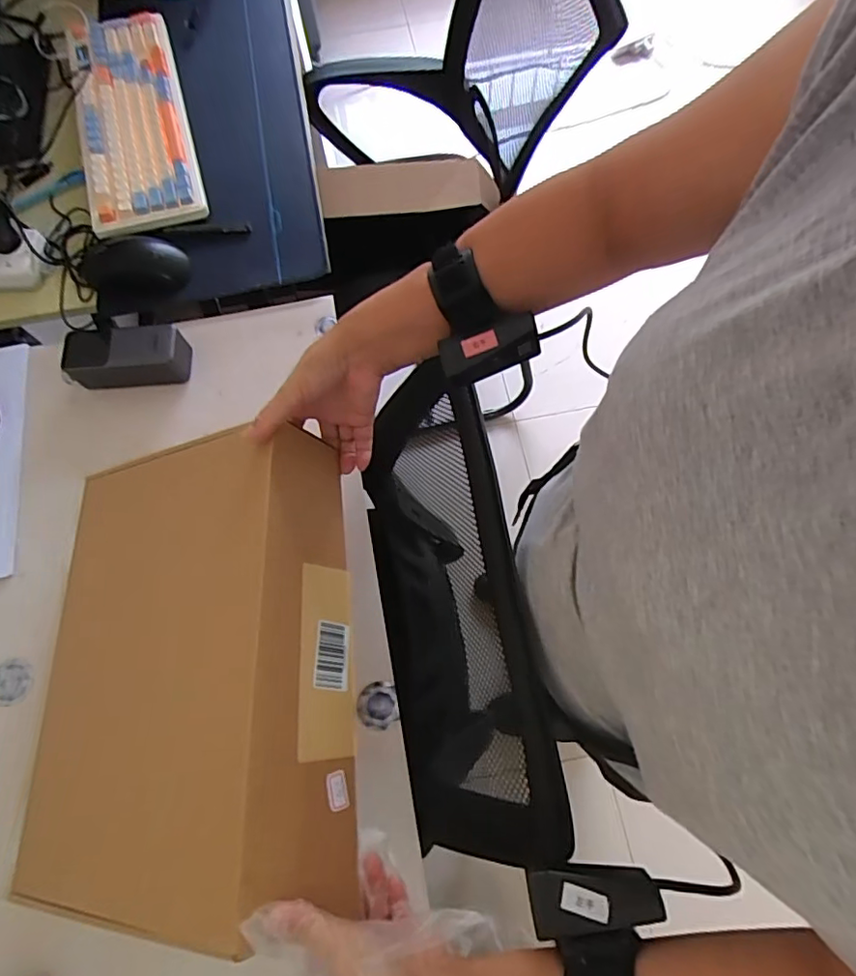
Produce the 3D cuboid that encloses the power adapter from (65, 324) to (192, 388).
[{"bbox_3d":[-0.357,-0.156,0.657,0.140,0.039,0.063,-1,71,1],"label":"power adapter"}]

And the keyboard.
[{"bbox_3d":[-0.423,-0.533,0.796,0.152,0.038,0.429,-18,72,-5],"label":"keyboard"}]

